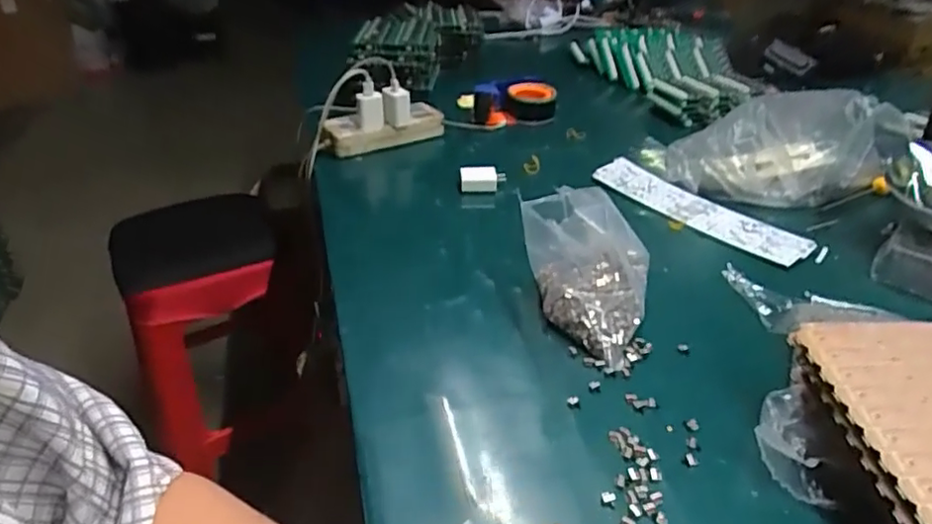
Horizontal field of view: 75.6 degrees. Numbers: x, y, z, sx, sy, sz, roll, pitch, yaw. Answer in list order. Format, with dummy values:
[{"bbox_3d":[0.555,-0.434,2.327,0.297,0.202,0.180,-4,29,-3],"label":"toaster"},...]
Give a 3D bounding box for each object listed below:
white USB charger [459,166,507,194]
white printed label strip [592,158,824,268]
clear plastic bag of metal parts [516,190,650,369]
[{"bbox_3d":[0.023,-0.113,0.821,0.061,0.024,0.037,2,32,3],"label":"white USB charger"},{"bbox_3d":[0.288,-0.071,0.778,0.085,0.008,0.292,-20,38,-29],"label":"white printed label strip"},{"bbox_3d":[0.106,0.007,0.563,0.121,0.107,0.129,11,34,16],"label":"clear plastic bag of metal parts"}]

